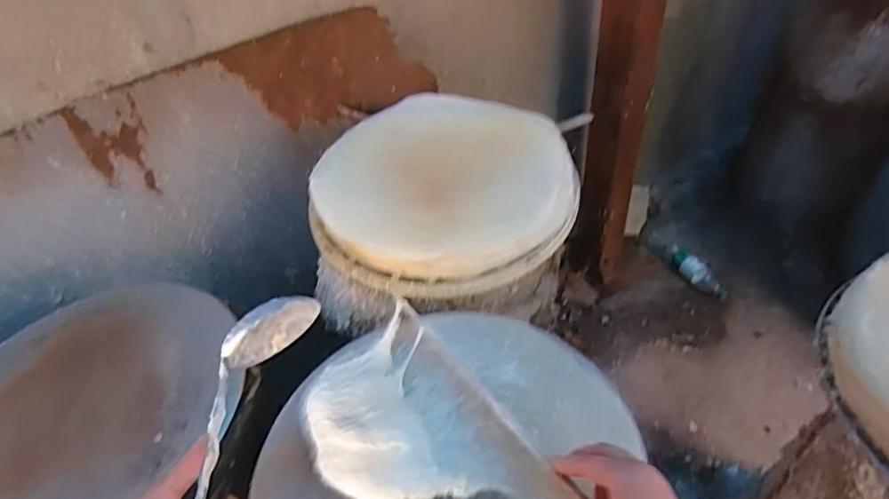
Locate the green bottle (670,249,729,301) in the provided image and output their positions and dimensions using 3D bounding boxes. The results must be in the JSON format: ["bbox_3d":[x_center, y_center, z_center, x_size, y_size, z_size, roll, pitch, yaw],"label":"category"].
[{"bbox_3d":[0.781,0.076,1.713,0.055,0.076,0.198,-19,45,-12],"label":"green bottle"}]

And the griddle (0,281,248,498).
[{"bbox_3d":[-0.426,0.168,0.604,0.333,0.064,0.351,28,54,31],"label":"griddle"}]

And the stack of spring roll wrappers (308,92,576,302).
[{"bbox_3d":[-0.001,-0.100,0.822,0.384,0.084,0.369,15,48,22],"label":"stack of spring roll wrappers"}]

